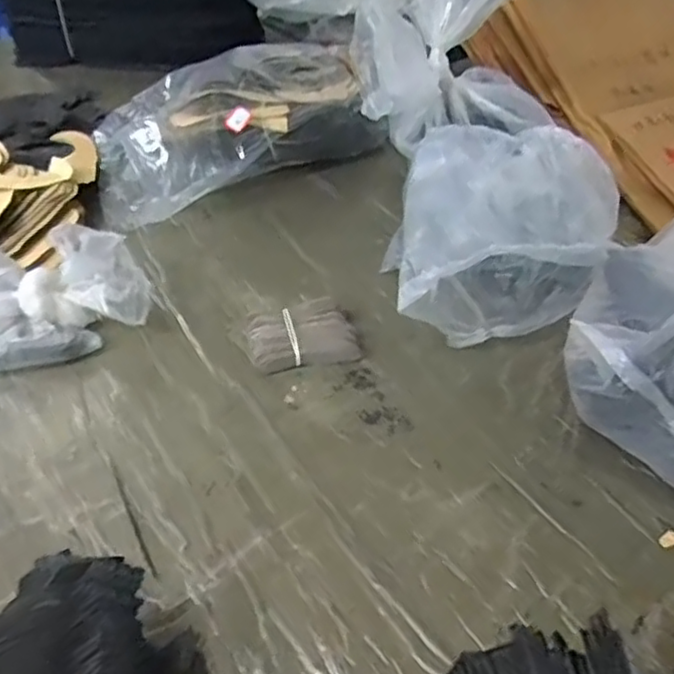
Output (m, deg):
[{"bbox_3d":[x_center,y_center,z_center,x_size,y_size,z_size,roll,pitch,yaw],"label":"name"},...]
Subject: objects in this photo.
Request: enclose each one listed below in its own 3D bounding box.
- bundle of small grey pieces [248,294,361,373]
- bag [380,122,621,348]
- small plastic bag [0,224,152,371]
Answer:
[{"bbox_3d":[-0.031,-0.001,0.593,0.091,0.025,0.060,-11,48,-13],"label":"bundle of small grey pieces"},{"bbox_3d":[0.156,-0.081,0.612,0.195,0.130,0.185,5,46,3],"label":"bag"},{"bbox_3d":[-0.257,-0.034,0.577,0.185,0.085,0.084,-13,48,-14],"label":"small plastic bag"}]

